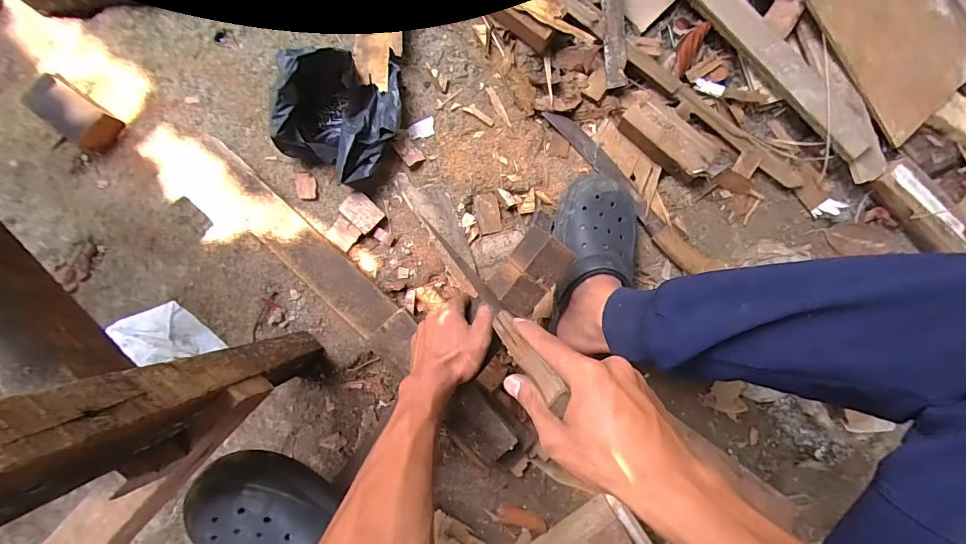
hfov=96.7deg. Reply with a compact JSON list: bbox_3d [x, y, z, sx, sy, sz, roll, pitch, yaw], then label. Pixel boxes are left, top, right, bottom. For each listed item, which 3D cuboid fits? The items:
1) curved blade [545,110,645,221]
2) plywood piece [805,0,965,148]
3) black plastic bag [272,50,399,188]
[{"bbox_3d":[0.178,-0.172,0.658,0.038,0.007,0.240,-38,83,-10],"label":"curved blade"},{"bbox_3d":[0.610,-0.346,0.633,0.161,0.015,0.267,-42,100,5],"label":"plywood piece"},{"bbox_3d":[-0.202,-0.217,0.597,0.165,0.094,0.176,8,86,-3],"label":"black plastic bag"}]

